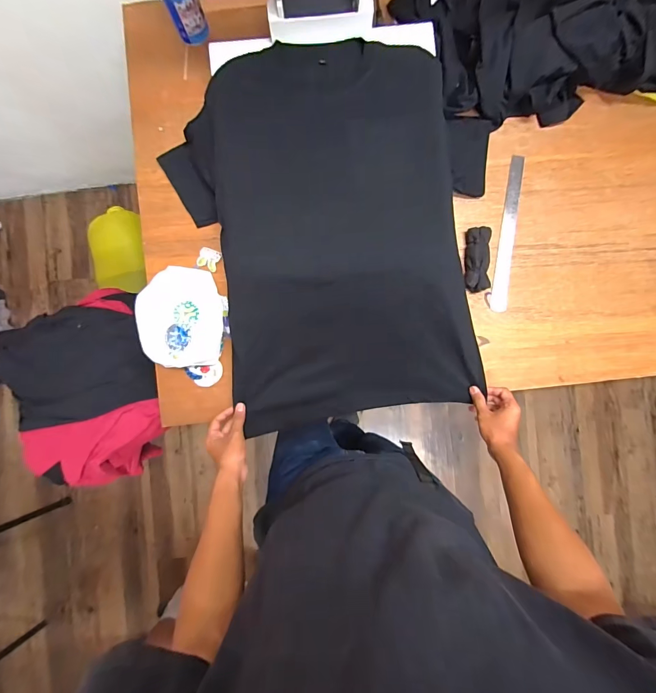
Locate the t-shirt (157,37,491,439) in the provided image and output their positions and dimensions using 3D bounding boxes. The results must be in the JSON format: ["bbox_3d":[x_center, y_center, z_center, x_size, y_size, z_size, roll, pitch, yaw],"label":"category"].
[{"bbox_3d":[0.039,-0.198,0.679,0.606,0.120,0.669,-12,99,3],"label":"t-shirt"}]

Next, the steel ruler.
[{"bbox_3d":[0.373,-0.233,0.707,0.035,0.005,0.321,7,90,-1],"label":"steel ruler"}]

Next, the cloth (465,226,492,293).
[{"bbox_3d":[0.306,-0.176,0.689,0.050,0.031,0.124,3,90,-2],"label":"cloth"}]

